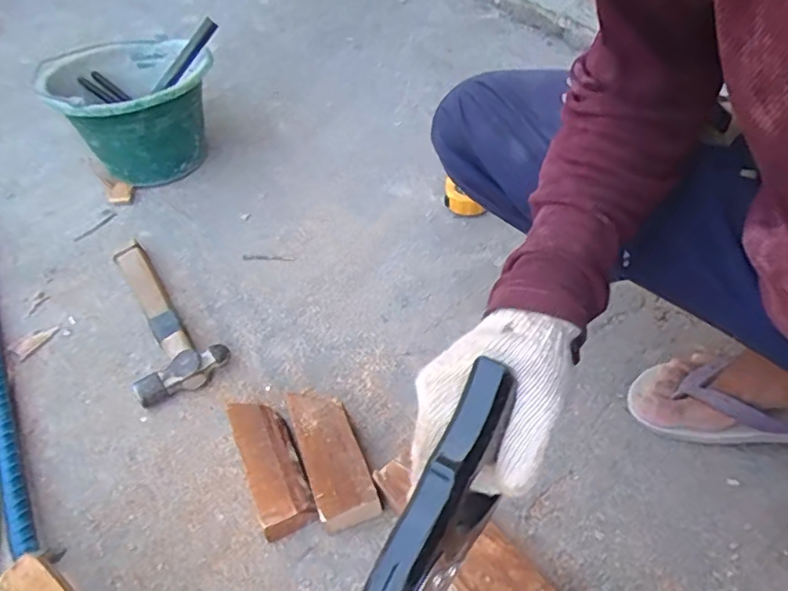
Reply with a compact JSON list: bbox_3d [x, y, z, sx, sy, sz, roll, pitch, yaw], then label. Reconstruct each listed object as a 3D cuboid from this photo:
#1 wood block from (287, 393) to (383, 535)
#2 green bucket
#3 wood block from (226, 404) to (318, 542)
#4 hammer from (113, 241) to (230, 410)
[{"bbox_3d":[-0.063,0.160,0.583,0.057,0.040,0.146,-18,48,-10],"label":"wood block"},{"bbox_3d":[-0.428,-0.305,0.961,0.230,0.181,0.271,-36,53,-24],"label":"green bucket"},{"bbox_3d":[-0.126,0.168,0.583,0.054,0.038,0.150,-21,48,-13],"label":"wood block"},{"bbox_3d":[-0.318,0.019,0.747,0.108,0.035,0.291,-29,50,-19],"label":"hammer"}]

